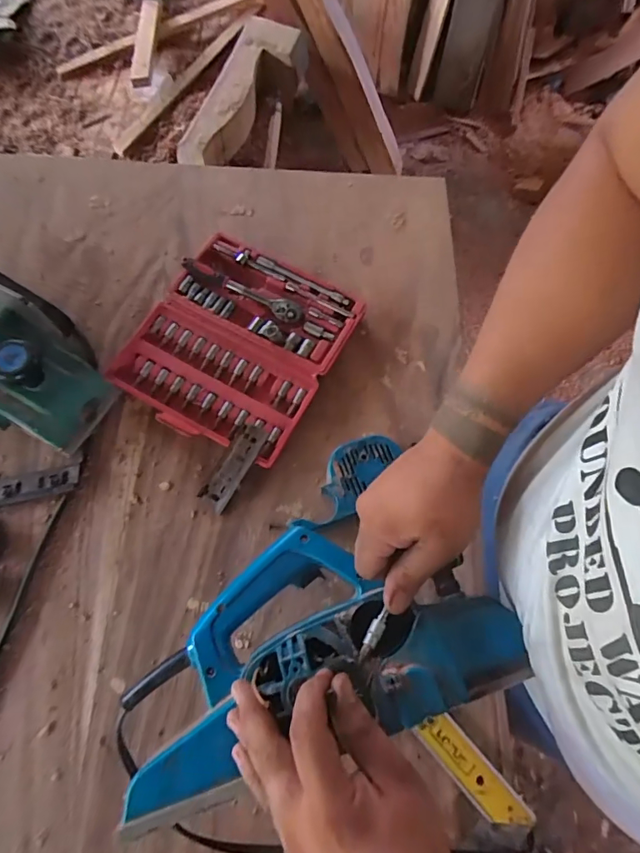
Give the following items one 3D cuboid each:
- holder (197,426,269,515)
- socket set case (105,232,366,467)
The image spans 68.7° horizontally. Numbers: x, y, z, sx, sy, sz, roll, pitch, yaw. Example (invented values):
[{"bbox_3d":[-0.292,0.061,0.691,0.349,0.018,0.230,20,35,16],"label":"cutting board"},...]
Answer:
[{"bbox_3d":[-0.099,0.046,0.544,0.033,0.007,0.106,32,84,-2],"label":"holder"},{"bbox_3d":[-0.105,-0.108,0.610,0.245,0.029,0.272,27,70,10],"label":"socket set case"}]

